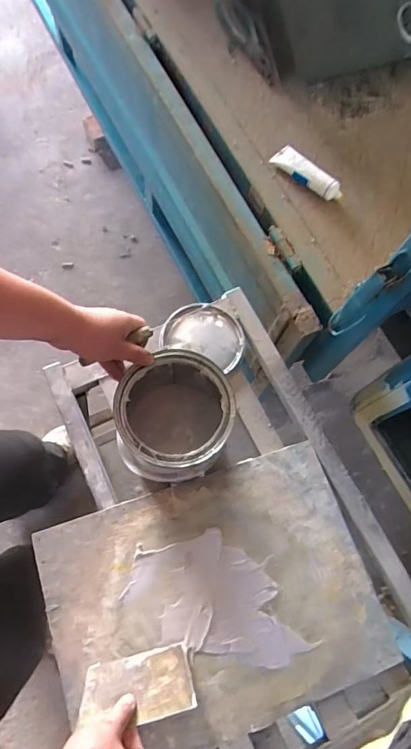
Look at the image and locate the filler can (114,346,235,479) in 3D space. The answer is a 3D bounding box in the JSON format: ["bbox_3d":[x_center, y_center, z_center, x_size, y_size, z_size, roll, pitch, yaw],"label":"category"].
[{"bbox_3d":[-0.045,0.067,0.669,0.150,0.185,0.166,0,70,-3],"label":"filler can"}]

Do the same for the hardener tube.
[{"bbox_3d":[0.198,-0.383,0.873,0.155,0.032,0.052,39,73,8],"label":"hardener tube"}]

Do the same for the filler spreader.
[{"bbox_3d":[-0.086,0.398,0.582,0.136,0.005,0.074,-7,47,-12],"label":"filler spreader"}]

